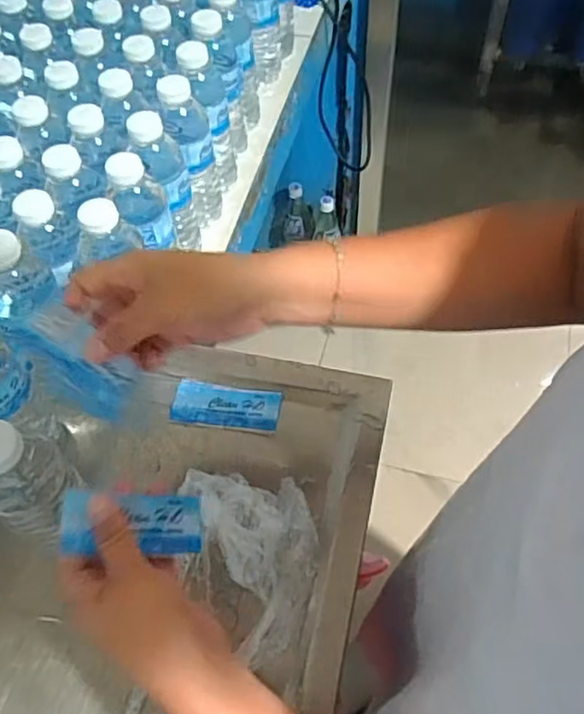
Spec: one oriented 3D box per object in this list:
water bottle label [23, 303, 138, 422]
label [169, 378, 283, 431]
[{"bbox_3d":[-0.130,0.005,0.391,0.076,0.012,0.043,46,70,-2],"label":"water bottle label"},{"bbox_3d":[-0.057,0.042,0.570,0.093,0.004,0.039,7,63,4],"label":"label"}]

